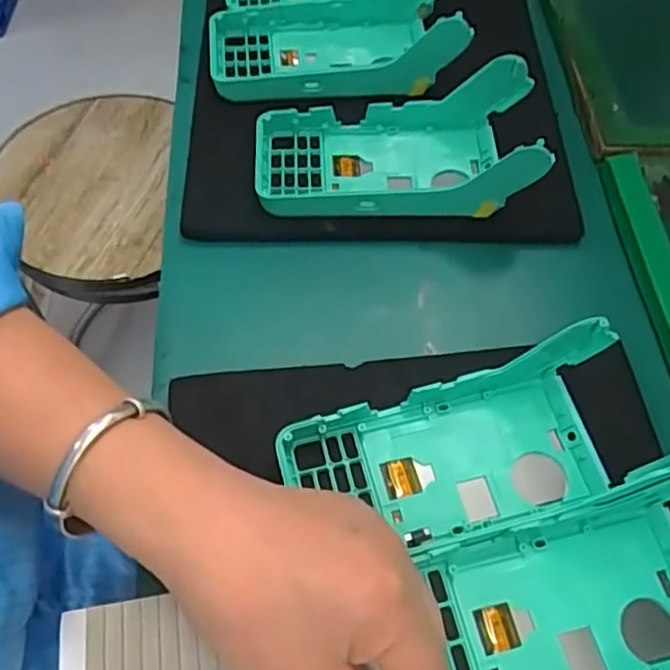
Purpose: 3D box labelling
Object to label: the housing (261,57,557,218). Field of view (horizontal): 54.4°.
[{"bbox_3d":[0.036,-0.120,0.402,0.167,0.052,0.080,-1,61,-4],"label":"housing"}]

